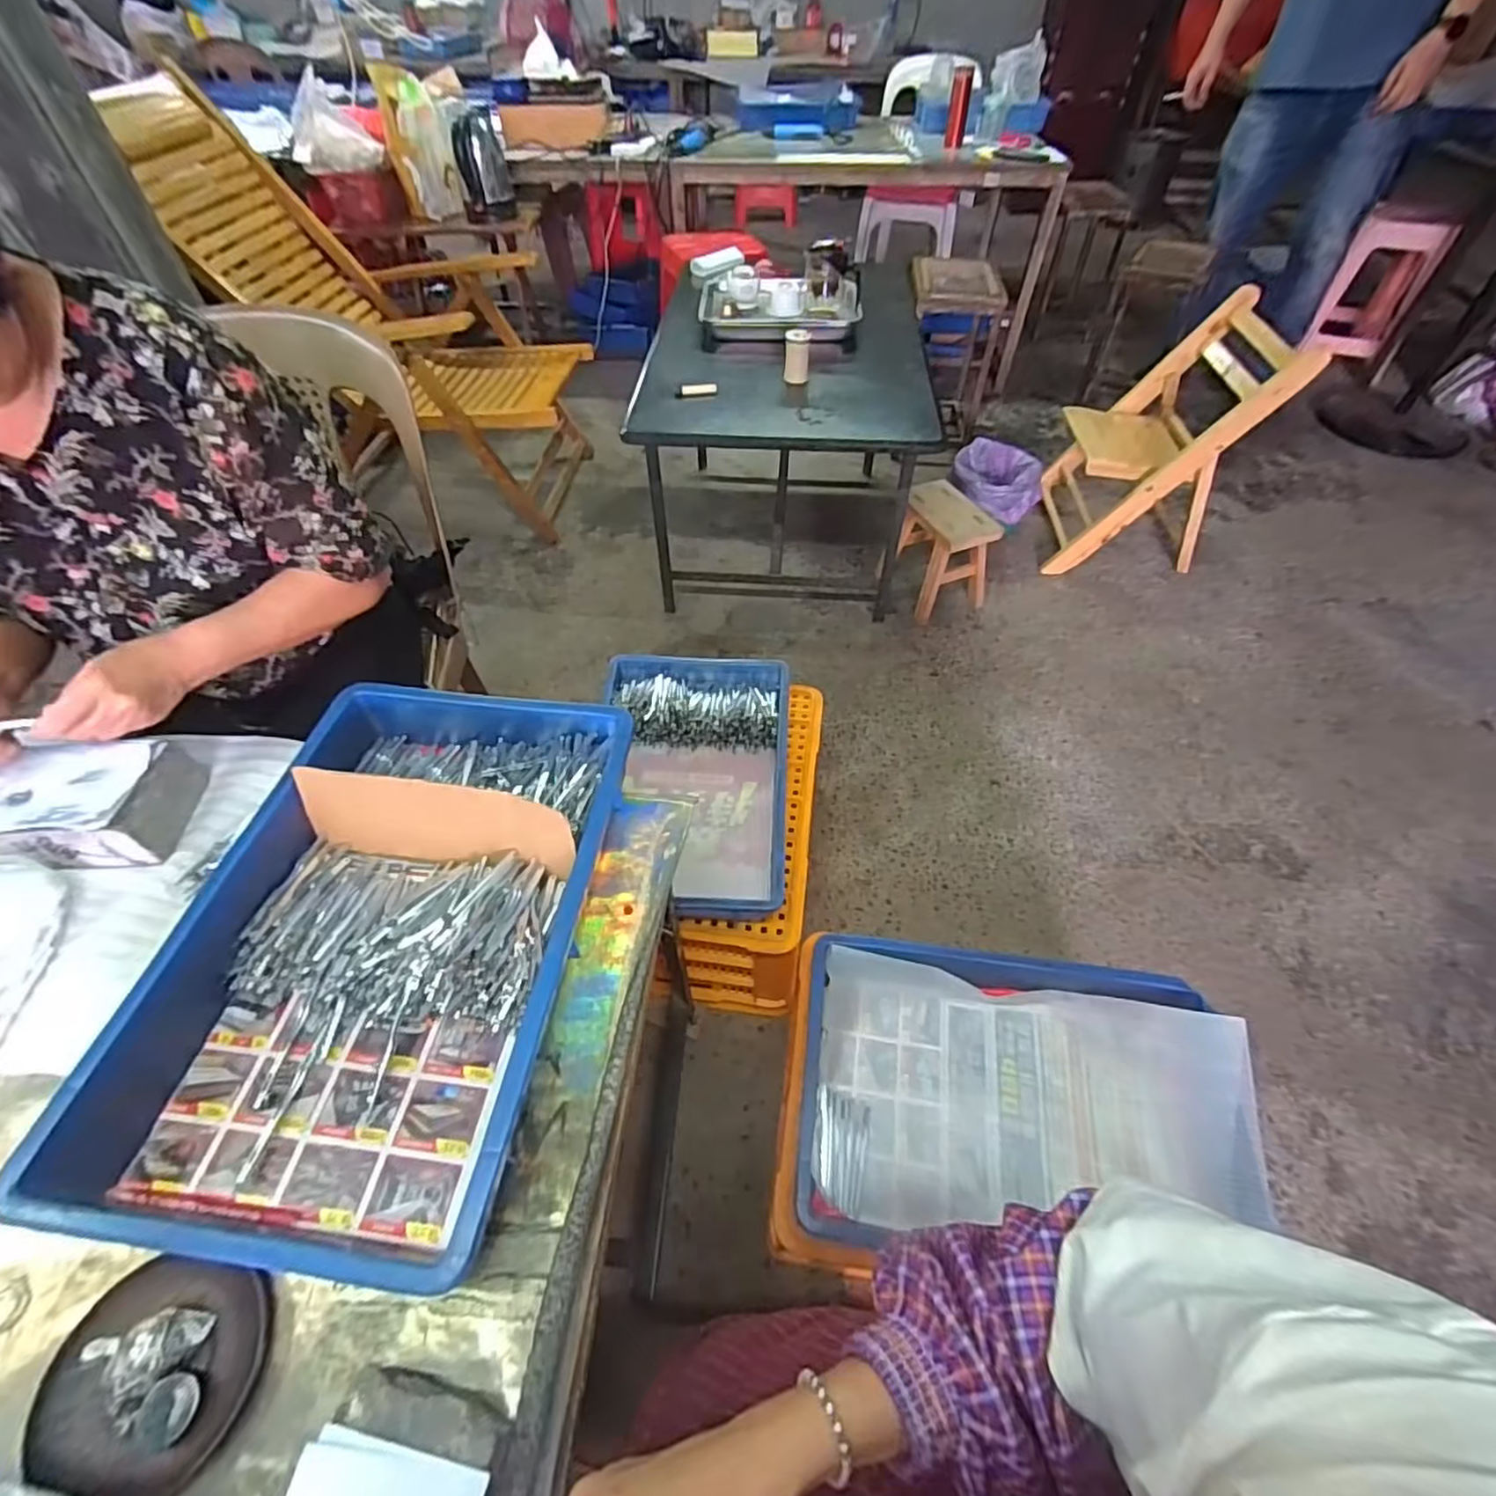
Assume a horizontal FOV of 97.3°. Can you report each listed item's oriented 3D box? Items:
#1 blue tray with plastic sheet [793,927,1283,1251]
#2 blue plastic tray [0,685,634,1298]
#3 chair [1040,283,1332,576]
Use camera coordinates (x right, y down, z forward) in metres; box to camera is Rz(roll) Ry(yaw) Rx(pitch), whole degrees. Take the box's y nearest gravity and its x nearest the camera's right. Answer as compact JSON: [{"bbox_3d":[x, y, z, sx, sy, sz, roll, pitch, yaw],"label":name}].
[{"bbox_3d":[0.276,0.368,0.694,0.438,0.094,0.289,7,51,5],"label":"blue tray with plastic sheet"},{"bbox_3d":[-0.275,0.131,0.522,0.291,0.067,0.443,7,51,5],"label":"blue plastic tray"},{"bbox_3d":[0.958,-0.729,1.564,0.354,0.491,0.416,5,51,4],"label":"chair"}]

